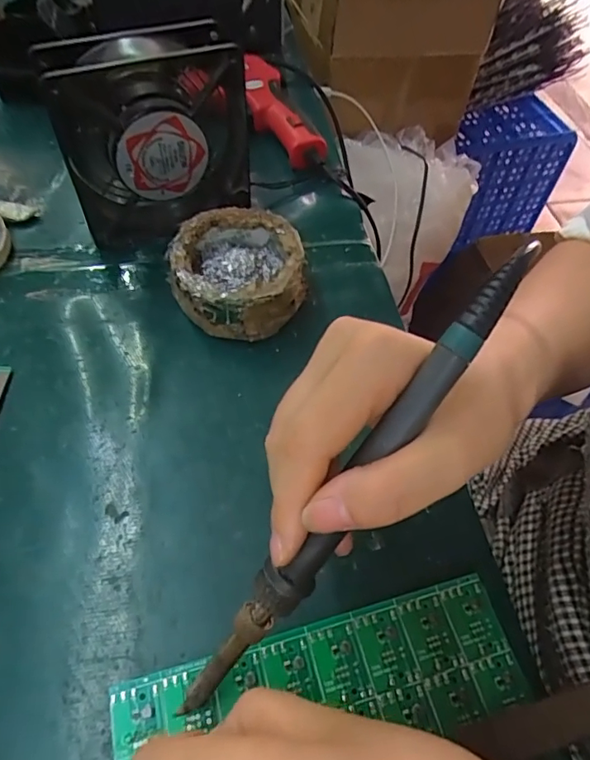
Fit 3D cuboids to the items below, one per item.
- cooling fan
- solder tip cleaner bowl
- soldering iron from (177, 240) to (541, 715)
[{"bbox_3d":[-0.094,-0.160,0.342,0.121,0.118,0.051,-16,58,-13],"label":"cooling fan"},{"bbox_3d":[-0.037,-0.070,0.333,0.084,0.040,0.085,1,56,-1],"label":"solder tip cleaner bowl"},{"bbox_3d":[0.018,0.041,0.175,0.015,0.012,0.201,38,100,21],"label":"soldering iron"}]

